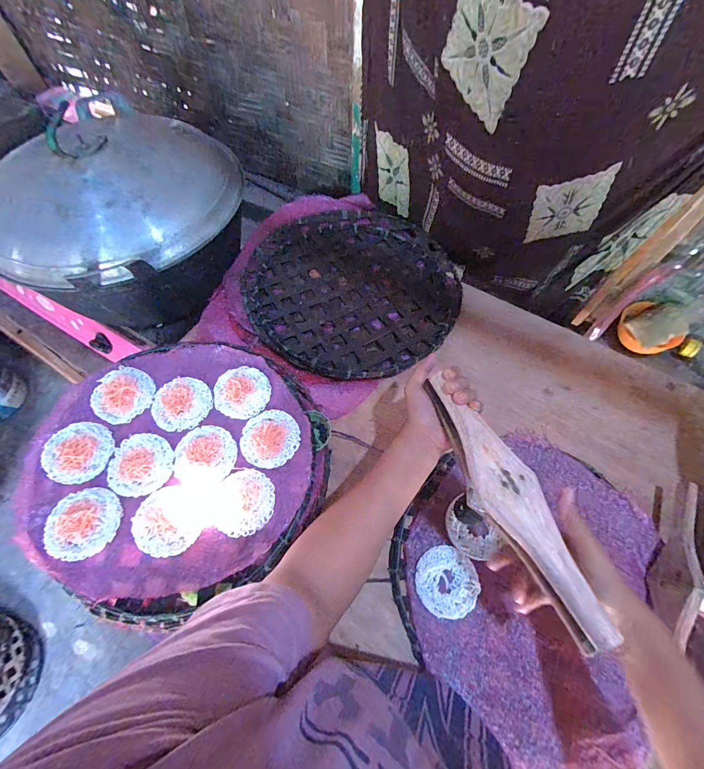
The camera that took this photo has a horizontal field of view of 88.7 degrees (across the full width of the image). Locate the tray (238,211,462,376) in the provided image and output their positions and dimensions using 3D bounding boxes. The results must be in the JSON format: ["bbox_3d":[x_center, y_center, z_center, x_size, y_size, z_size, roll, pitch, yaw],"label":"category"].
[{"bbox_3d":[-0.002,-0.196,0.692,0.395,0.030,0.402,25,64,13],"label":"tray"}]

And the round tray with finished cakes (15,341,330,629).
[{"bbox_3d":[-0.222,0.099,0.475,0.345,0.047,0.338,0,61,0],"label":"round tray with finished cakes"}]

